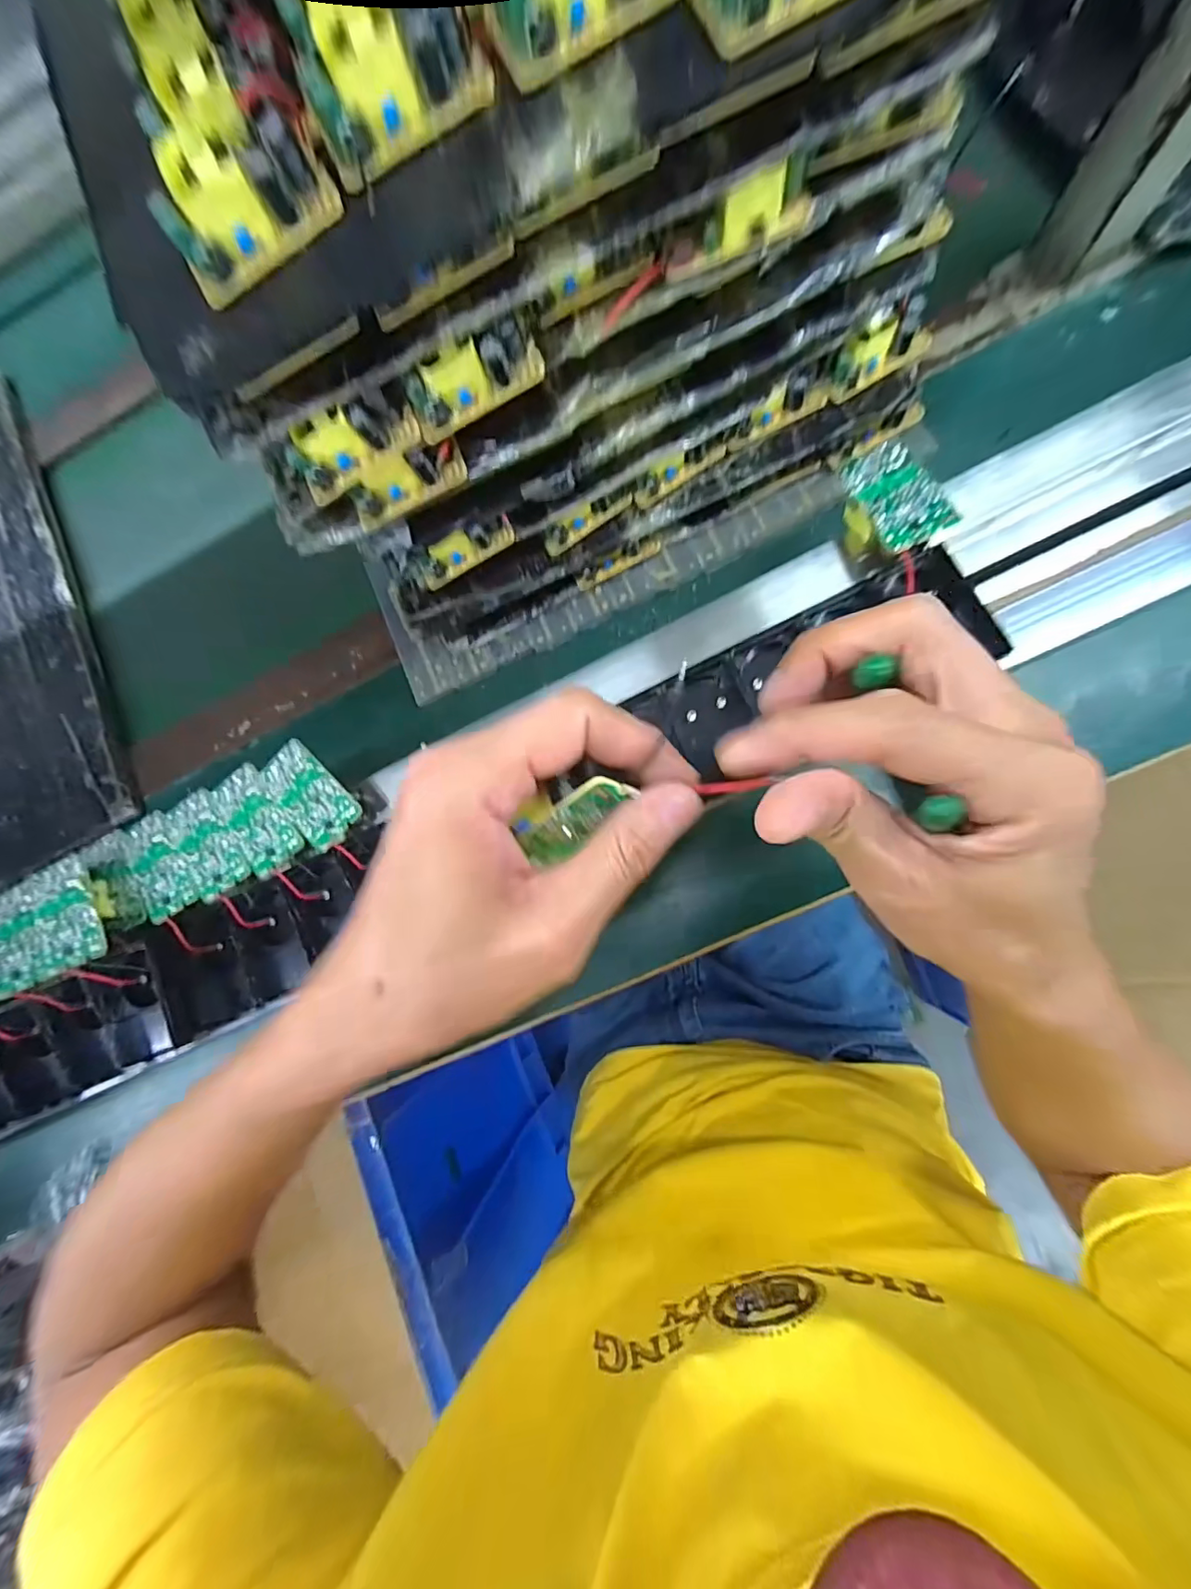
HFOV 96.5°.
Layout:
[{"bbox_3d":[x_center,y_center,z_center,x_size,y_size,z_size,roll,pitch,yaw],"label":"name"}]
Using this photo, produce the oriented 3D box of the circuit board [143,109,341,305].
[{"bbox_3d":[-0.130,-0.220,0.195,0.063,0.026,0.031,-30,80,6],"label":"circuit board"}]

